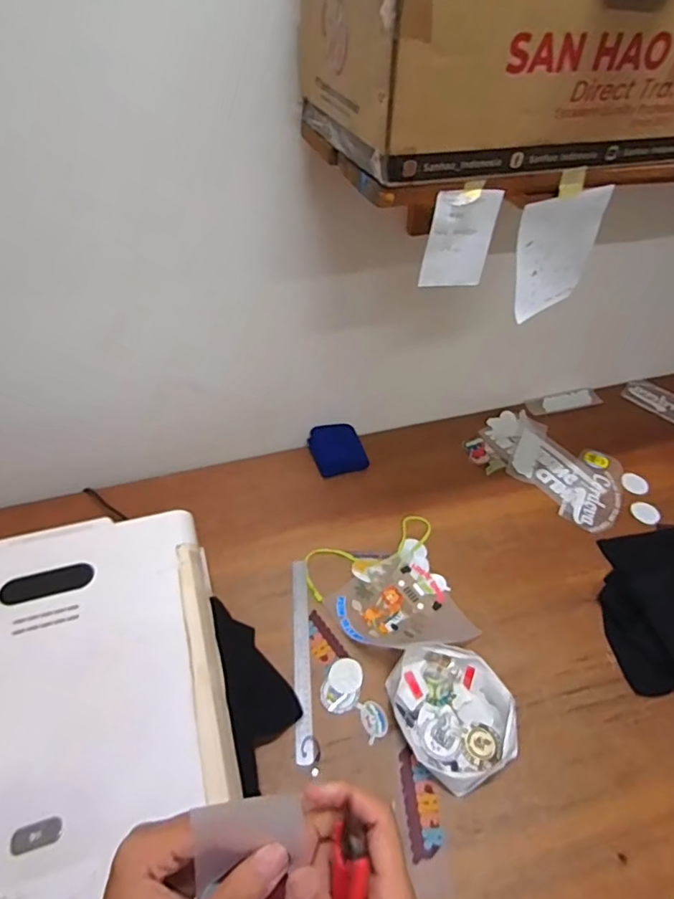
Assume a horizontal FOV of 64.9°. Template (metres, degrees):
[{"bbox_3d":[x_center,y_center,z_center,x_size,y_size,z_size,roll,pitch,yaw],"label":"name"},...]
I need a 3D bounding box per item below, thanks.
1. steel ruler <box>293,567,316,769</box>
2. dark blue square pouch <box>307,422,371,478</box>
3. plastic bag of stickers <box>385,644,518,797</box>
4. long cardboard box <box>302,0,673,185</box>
[{"bbox_3d":[-0.057,0.326,0.867,0.028,0.005,0.329,-2,47,-4],"label":"steel ruler"},{"bbox_3d":[0.000,-0.001,1.161,0.109,0.051,0.119,-15,49,-16],"label":"dark blue square pouch"},{"bbox_3d":[0.173,0.386,0.795,0.157,0.042,0.191,-21,51,-20],"label":"plastic bag of stickers"},{"bbox_3d":[0.295,-0.457,0.618,0.612,0.148,0.250,-12,48,-13],"label":"long cardboard box"}]

